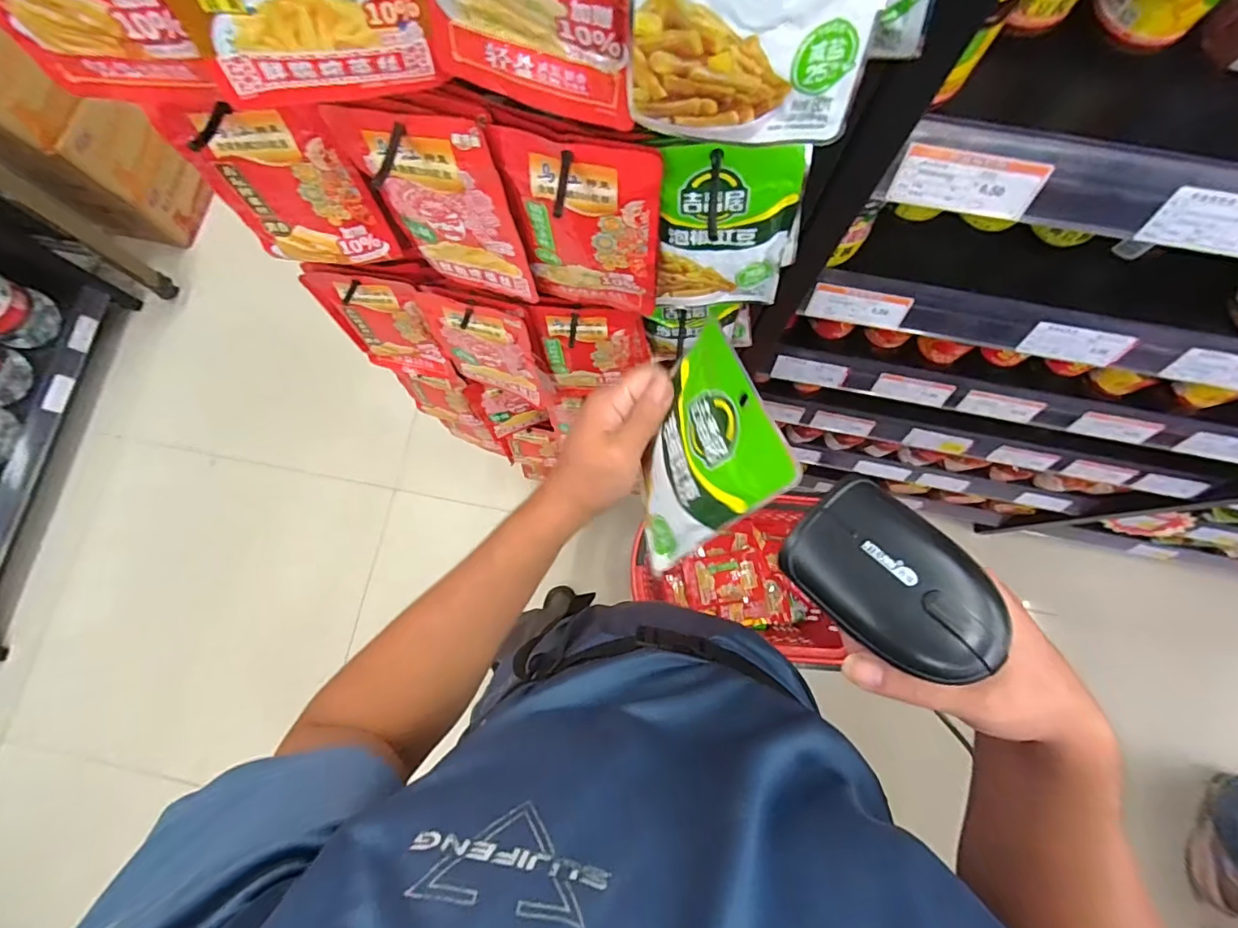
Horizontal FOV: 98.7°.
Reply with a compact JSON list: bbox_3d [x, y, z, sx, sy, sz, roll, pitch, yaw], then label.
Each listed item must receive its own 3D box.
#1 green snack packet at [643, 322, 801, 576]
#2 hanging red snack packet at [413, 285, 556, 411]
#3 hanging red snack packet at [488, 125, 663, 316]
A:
[{"bbox_3d":[0.047,-0.006,0.341,0.017,0.136,0.107,0,60,-34],"label":"green snack packet"},{"bbox_3d":[-0.135,-0.117,0.562,0.112,0.164,0.014,15,68,8],"label":"hanging red snack packet"},{"bbox_3d":[-0.024,-0.166,0.396,0.109,0.162,0.023,11,78,3],"label":"hanging red snack packet"}]

